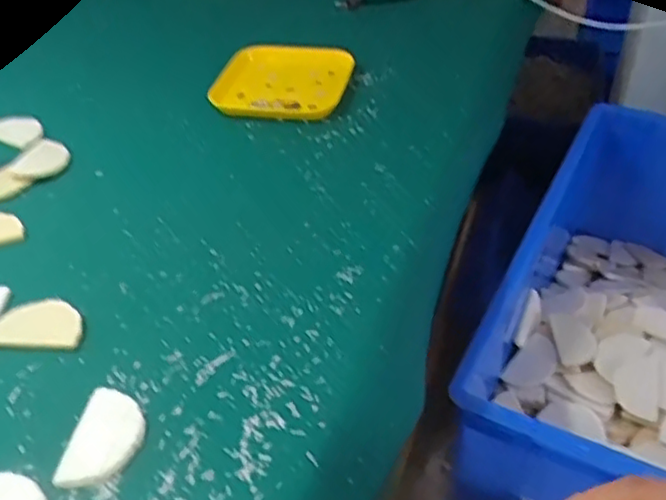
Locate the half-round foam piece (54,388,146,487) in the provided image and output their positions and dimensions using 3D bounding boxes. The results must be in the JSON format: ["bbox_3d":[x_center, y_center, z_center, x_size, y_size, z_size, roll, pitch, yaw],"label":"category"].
[{"bbox_3d":[-0.147,0.121,0.430,0.045,0.006,0.068,2,44,5],"label":"half-round foam piece"}]

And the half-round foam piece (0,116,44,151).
[{"bbox_3d":[-0.342,-0.130,0.715,0.081,0.006,0.044,25,50,25],"label":"half-round foam piece"}]

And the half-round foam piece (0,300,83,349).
[{"bbox_3d":[-0.224,0.056,0.506,0.068,0.005,0.043,1,44,3],"label":"half-round foam piece"}]

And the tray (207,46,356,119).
[{"bbox_3d":[-0.058,-0.198,0.757,0.152,0.021,0.134,5,44,7],"label":"tray"}]

